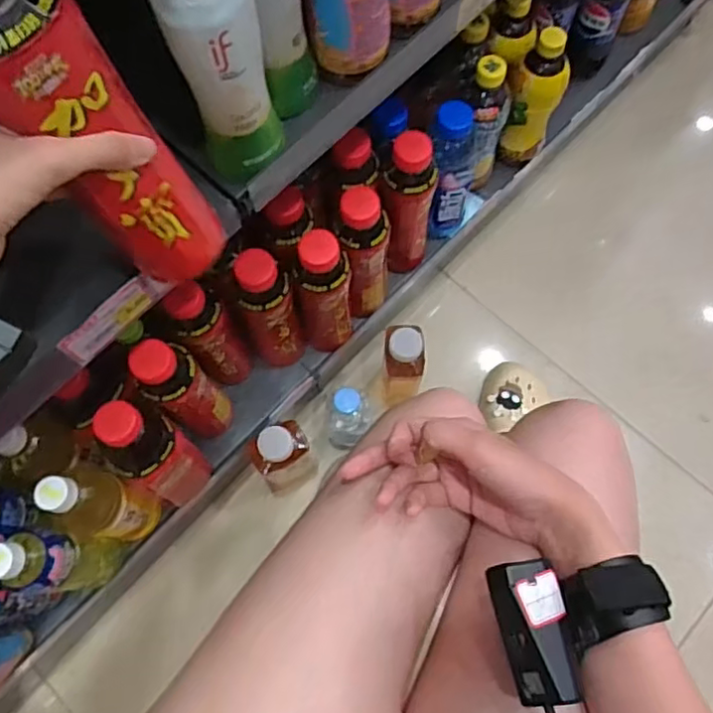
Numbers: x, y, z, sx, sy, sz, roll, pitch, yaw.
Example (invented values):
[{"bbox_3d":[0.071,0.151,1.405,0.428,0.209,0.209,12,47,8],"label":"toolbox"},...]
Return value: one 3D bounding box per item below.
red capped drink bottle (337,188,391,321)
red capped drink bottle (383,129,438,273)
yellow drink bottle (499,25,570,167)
[{"bbox_3d":[0.010,-0.106,0.733,0.055,0.222,0.061,2,73,1],"label":"red capped drink bottle"},{"bbox_3d":[0.059,-0.168,0.748,0.059,0.219,0.063,7,73,3],"label":"red capped drink bottle"},{"bbox_3d":[0.224,-0.314,0.798,0.053,0.184,0.056,0,73,1],"label":"yellow drink bottle"}]

